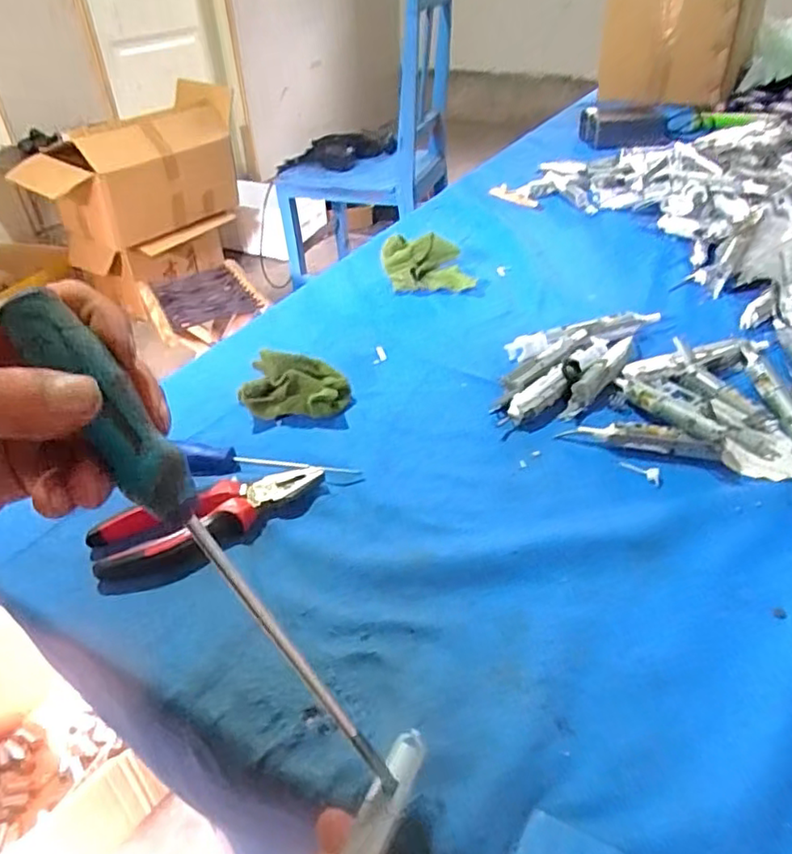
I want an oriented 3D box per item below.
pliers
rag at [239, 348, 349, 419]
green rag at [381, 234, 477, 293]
[{"bbox_3d":[-0.127,0.065,0.435,0.157,0.024,0.056,-18,40,-16],"label":"pliers"},{"bbox_3d":[-0.087,-0.037,0.539,0.089,0.053,0.037,-7,38,-3],"label":"rag"},{"bbox_3d":[0.037,-0.192,0.734,0.110,0.048,0.060,0,38,6],"label":"green rag"}]

